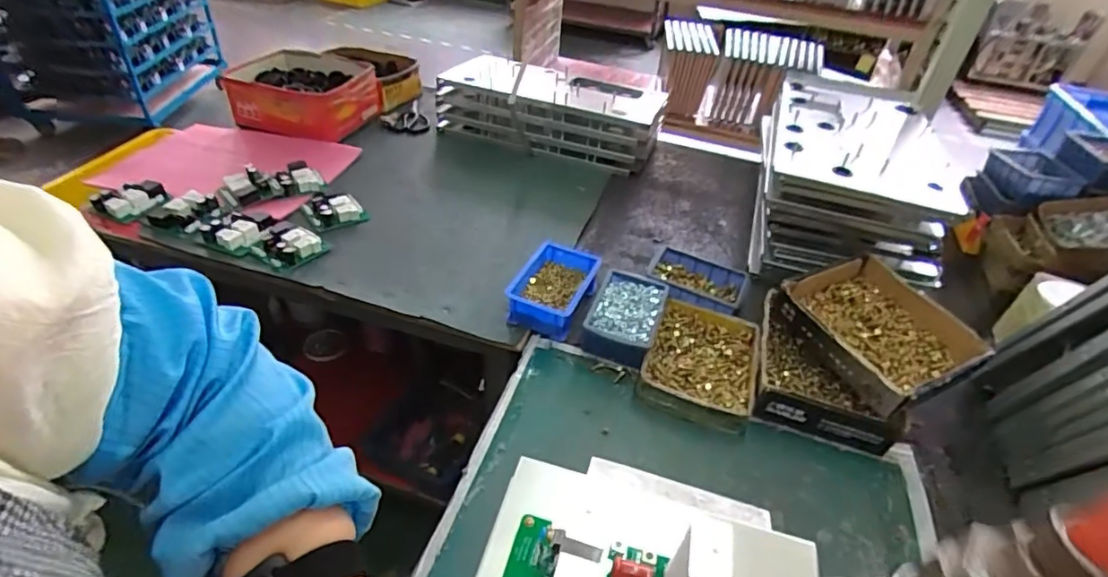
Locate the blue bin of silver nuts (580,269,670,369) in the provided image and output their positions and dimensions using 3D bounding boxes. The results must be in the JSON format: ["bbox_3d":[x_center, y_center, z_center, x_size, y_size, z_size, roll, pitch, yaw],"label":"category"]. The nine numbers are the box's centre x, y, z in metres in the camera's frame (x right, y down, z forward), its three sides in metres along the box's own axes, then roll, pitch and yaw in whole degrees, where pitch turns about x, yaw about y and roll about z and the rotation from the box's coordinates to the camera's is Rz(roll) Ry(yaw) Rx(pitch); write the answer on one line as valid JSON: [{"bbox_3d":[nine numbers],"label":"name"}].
[{"bbox_3d":[0.101,0.039,0.790,0.096,0.039,0.151,17,41,13],"label":"blue bin of silver nuts"}]

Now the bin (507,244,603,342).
[{"bbox_3d":[0.002,-0.004,0.825,0.096,0.050,0.151,18,41,15],"label":"bin"}]

